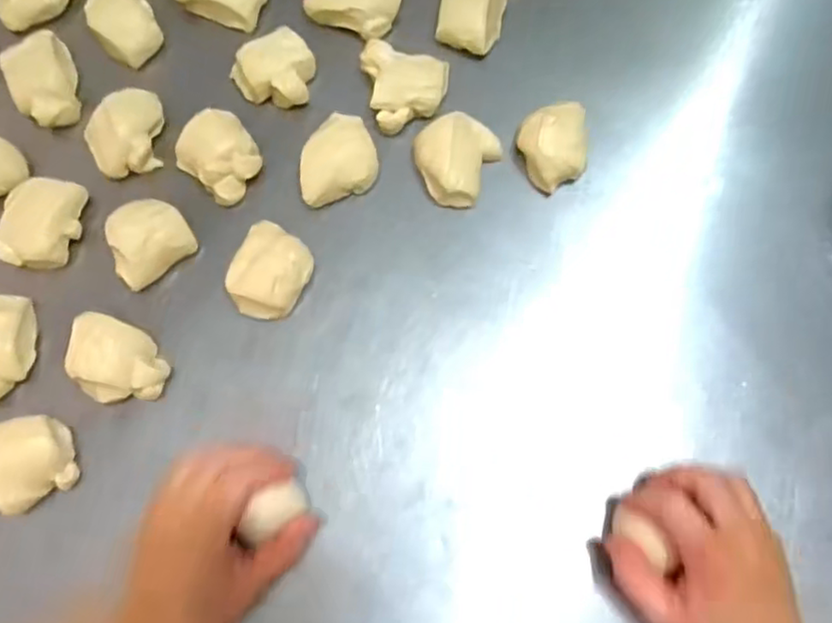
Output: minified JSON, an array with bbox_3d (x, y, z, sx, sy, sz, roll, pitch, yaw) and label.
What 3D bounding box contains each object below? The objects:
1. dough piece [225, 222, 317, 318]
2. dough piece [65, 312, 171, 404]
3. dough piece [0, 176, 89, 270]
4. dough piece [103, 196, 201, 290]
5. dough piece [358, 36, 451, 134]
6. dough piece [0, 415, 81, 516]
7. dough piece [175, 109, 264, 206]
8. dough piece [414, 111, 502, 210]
[{"bbox_3d":[-0.107,-0.028,0.506,0.053,0.028,0.067,22,76,6],"label":"dough piece"},{"bbox_3d":[-0.212,0.036,0.490,0.065,0.028,0.056,13,76,4],"label":"dough piece"},{"bbox_3d":[-0.283,-0.065,0.523,0.057,0.036,0.067,4,75,2],"label":"dough piece"},{"bbox_3d":[-0.200,-0.051,0.517,0.059,0.042,0.052,-36,78,-8],"label":"dough piece"},{"bbox_3d":[-0.007,-0.183,0.545,0.063,0.023,0.069,-13,75,-3],"label":"dough piece"},{"bbox_3d":[-0.266,0.103,0.473,0.054,0.036,0.059,-25,76,-6],"label":"dough piece"},{"bbox_3d":[-0.150,-0.120,0.529,0.061,0.032,0.055,42,79,10],"label":"dough piece"},{"bbox_3d":[0.029,-0.119,0.529,0.059,0.034,0.067,26,77,7],"label":"dough piece"}]

